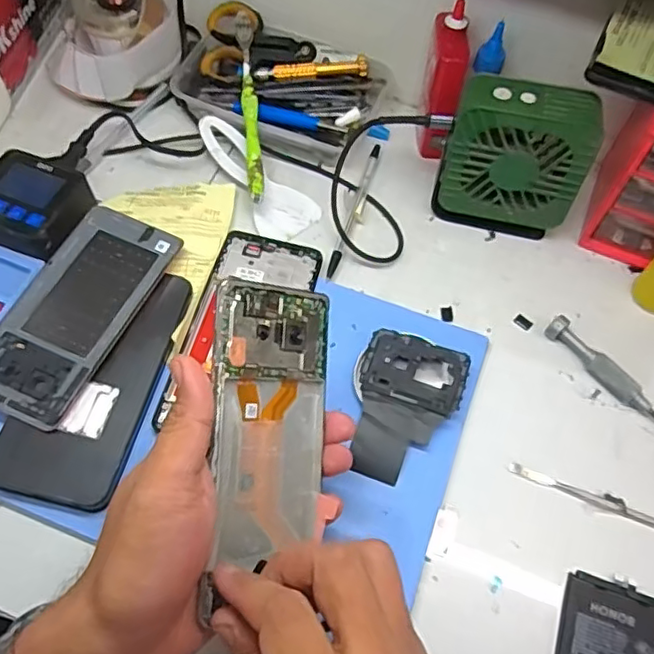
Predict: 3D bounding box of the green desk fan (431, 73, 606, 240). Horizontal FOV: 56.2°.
[{"bbox_3d":[0.135,-0.120,0.451,0.098,0.112,0.044,12,62,4],"label":"green desk fan"}]

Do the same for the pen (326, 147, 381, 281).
[{"bbox_3d":[0.024,-0.095,0.486,0.010,0.007,0.139,16,62,6],"label":"pen"}]

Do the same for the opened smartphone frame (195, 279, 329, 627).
[{"bbox_3d":[-0.028,0.051,0.313,0.072,0.005,0.141,6,86,-46],"label":"opened smartphone frame"}]

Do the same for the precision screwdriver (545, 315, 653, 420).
[{"bbox_3d":[0.196,0.033,0.425,0.015,0.019,0.105,-37,69,-20],"label":"precision screwdriver"}]

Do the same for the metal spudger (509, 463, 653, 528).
[{"bbox_3d":[0.189,0.116,0.384,0.149,0.004,0.010,21,63,9],"label":"metal spudger"}]

